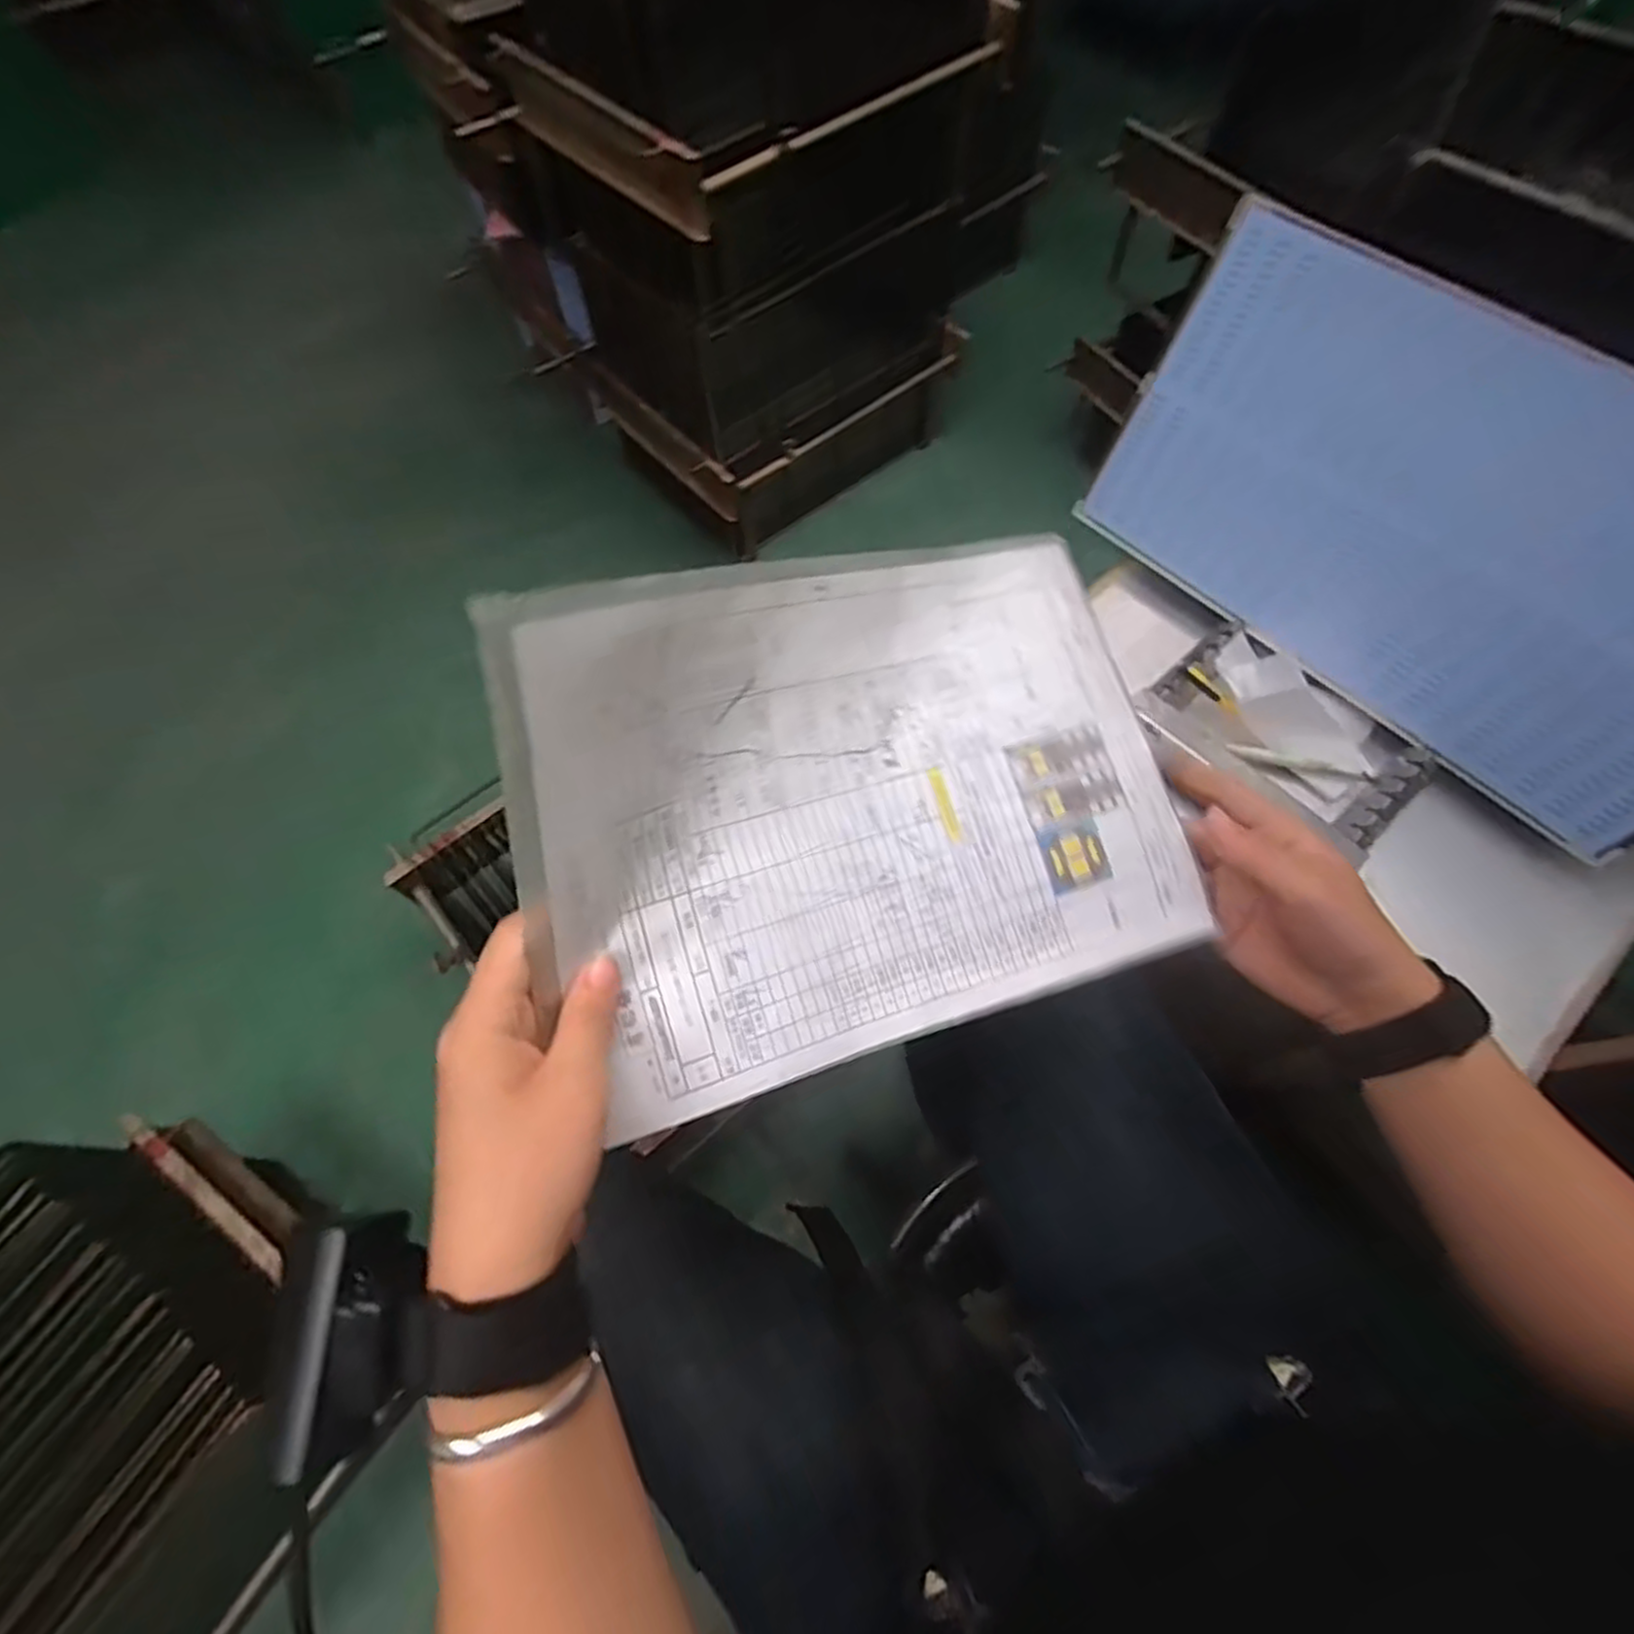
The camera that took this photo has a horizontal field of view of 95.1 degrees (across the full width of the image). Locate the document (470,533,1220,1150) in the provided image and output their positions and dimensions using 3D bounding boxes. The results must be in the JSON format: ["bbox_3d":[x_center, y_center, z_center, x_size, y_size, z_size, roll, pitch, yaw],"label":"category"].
[{"bbox_3d":[0.033,-0.008,0.314,0.283,0.073,0.210,-14,92,-19],"label":"document"}]

